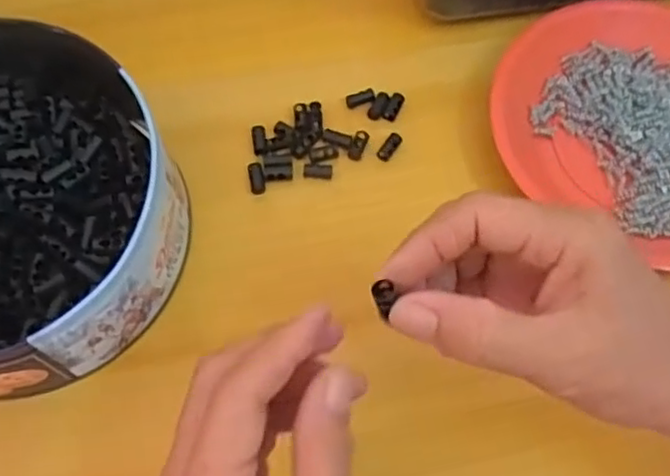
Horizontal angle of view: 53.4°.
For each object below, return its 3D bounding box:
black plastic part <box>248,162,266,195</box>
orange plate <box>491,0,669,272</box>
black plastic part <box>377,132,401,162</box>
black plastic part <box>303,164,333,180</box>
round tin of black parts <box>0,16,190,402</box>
[{"bbox_3d":[-0.048,-0.036,0.406,0.009,0.004,0.021,-9,63,-5],"label":"black plastic part"},{"bbox_3d":[0.201,-0.074,0.417,0.193,0.020,0.166,27,66,12],"label":"orange plate"},{"bbox_3d":[0.035,-0.058,0.421,0.009,0.004,0.020,32,80,14],"label":"black plastic part"},{"bbox_3d":[-0.010,-0.041,0.411,0.018,0.004,0.009,0,63,-1],"label":"black plastic part"},{"bbox_3d":[-0.192,-0.022,0.361,0.191,0.073,0.220,-36,69,-17],"label":"round tin of black parts"}]

